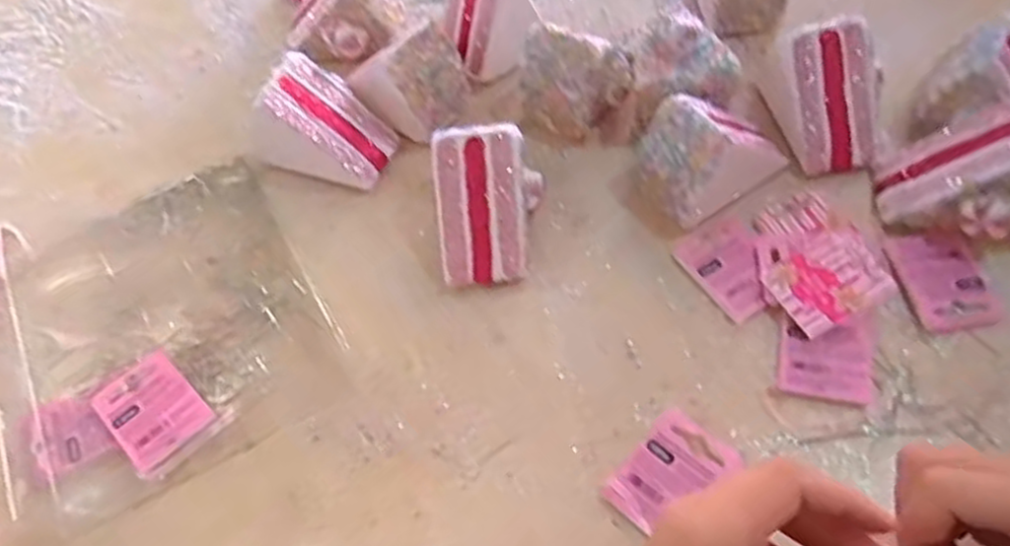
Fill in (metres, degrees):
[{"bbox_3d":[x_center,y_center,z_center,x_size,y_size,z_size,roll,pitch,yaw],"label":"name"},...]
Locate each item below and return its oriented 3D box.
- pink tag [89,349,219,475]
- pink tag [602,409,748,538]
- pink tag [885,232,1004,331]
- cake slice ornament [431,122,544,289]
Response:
[{"bbox_3d":[-0.190,0.073,0.405,0.061,0.006,0.045,39,69,24],"label":"pink tag"},{"bbox_3d":[0.082,0.098,0.373,0.063,0.008,0.041,-37,62,-22],"label":"pink tag"},{"bbox_3d":[0.245,0.004,0.419,0.046,0.004,0.060,-7,58,0],"label":"pink tag"},{"bbox_3d":[-0.009,-0.038,0.432,0.058,0.061,0.069,-4,58,2],"label":"cake slice ornament"}]

